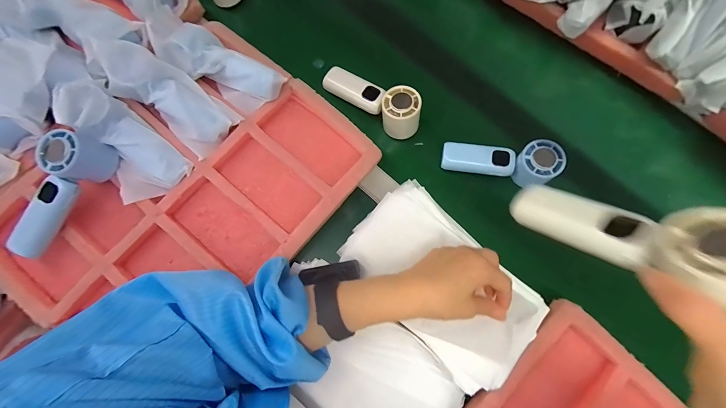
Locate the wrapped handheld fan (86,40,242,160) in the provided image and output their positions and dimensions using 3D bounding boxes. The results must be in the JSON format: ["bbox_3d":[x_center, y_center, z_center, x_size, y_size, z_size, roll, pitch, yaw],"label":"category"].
[{"bbox_3d":[-0.269,-0.145,0.406,0.201,0.056,0.074,34,77,-10],"label":"wrapped handheld fan"}]

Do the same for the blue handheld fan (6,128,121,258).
[{"bbox_3d":[-0.366,-0.011,0.380,0.048,0.063,0.153,31,92,6],"label":"blue handheld fan"}]

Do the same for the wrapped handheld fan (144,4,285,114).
[{"bbox_3d":[-0.205,-0.193,0.428,0.195,0.059,0.065,31,77,6],"label":"wrapped handheld fan"}]

